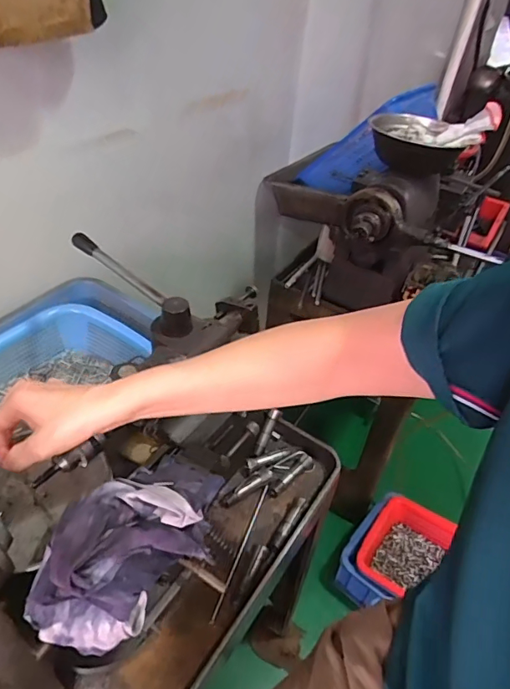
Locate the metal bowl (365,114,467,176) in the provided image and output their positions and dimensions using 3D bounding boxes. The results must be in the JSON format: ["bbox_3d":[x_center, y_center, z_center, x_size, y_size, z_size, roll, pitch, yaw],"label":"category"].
[{"bbox_3d":[0.276,-0.345,0.851,0.144,0.067,0.150,10,43,4],"label":"metal bowl"}]

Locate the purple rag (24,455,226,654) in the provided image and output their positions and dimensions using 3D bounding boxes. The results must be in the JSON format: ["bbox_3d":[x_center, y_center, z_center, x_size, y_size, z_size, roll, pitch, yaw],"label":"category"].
[{"bbox_3d":[-0.101,0.163,0.406,0.181,0.063,0.106,-30,54,-33],"label":"purple rag"}]

